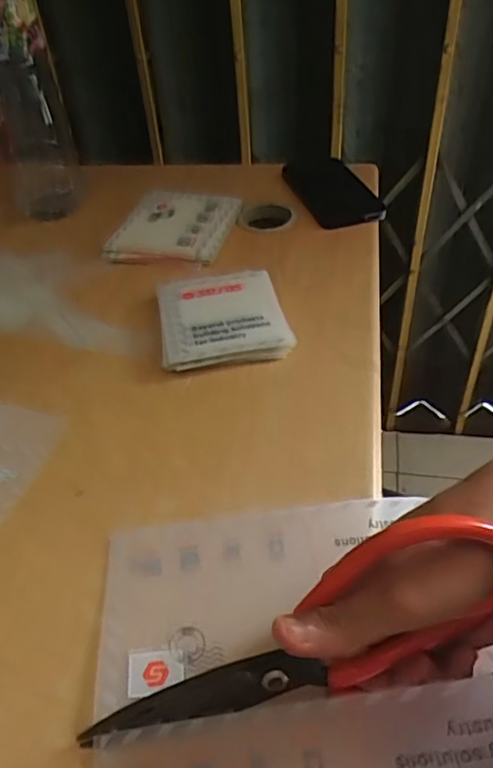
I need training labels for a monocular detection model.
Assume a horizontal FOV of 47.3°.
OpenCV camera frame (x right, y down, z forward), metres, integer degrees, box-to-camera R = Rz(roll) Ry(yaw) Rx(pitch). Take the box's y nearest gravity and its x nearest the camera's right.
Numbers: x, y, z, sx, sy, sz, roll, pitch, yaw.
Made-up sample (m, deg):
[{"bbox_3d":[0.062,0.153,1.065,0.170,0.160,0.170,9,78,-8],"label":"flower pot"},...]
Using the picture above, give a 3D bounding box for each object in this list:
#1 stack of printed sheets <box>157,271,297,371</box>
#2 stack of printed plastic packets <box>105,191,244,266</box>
[{"bbox_3d":[-0.022,-0.059,0.488,0.104,0.015,0.117,-7,44,-5],"label":"stack of printed sheets"},{"bbox_3d":[-0.077,-0.170,0.605,0.120,0.018,0.127,10,45,13],"label":"stack of printed plastic packets"}]

